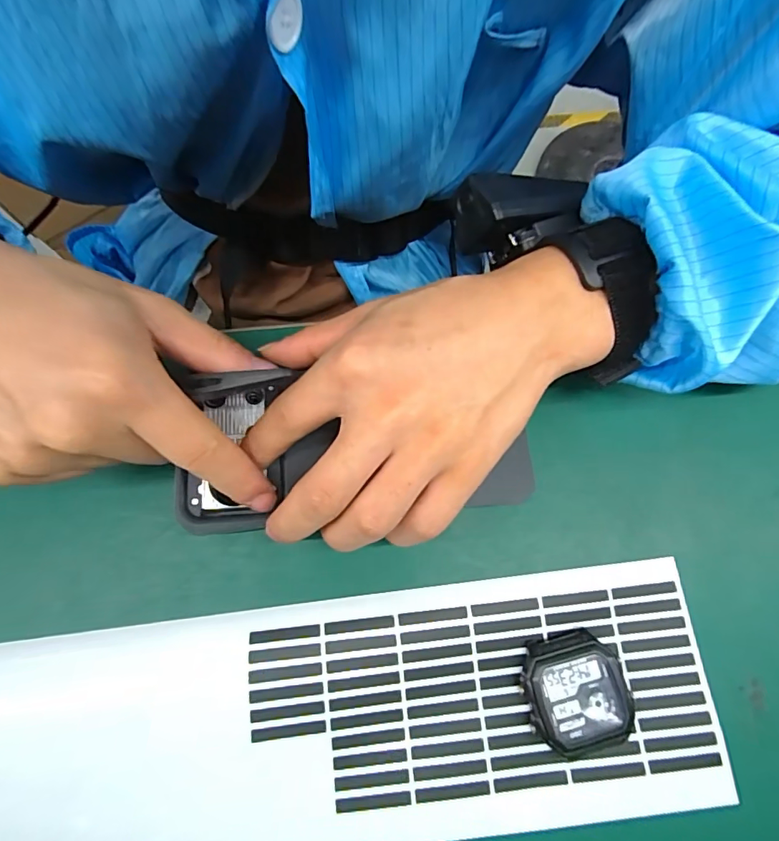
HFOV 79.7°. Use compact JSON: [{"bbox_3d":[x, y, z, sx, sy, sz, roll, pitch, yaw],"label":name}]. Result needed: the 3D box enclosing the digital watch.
[{"bbox_3d":[0.076,0.111,0.191,0.040,0.012,0.043,0,74,1],"label":"digital watch"}]

